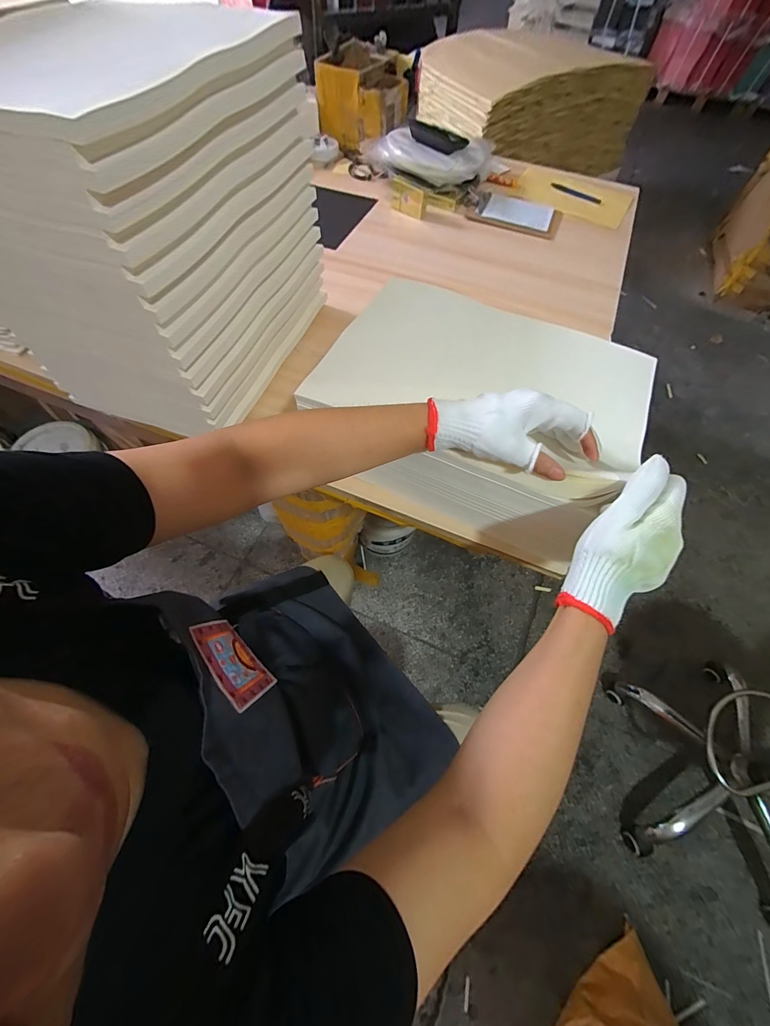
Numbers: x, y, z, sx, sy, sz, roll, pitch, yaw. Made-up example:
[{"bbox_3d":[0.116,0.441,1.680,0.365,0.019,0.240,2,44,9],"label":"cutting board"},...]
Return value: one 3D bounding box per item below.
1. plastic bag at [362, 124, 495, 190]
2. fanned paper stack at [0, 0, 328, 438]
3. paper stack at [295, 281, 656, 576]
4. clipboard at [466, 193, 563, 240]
[{"bbox_3d":[0.113,-0.910,0.952,0.294,0.076,0.205,19,62,7],"label":"plastic bag"},{"bbox_3d":[-0.289,-0.366,0.487,0.267,0.320,0.374,18,62,7],"label":"fanned paper stack"},{"bbox_3d":[0.108,-0.130,0.484,0.336,0.168,0.252,23,65,11],"label":"paper stack"},{"bbox_3d":[0.319,-0.731,0.900,0.216,0.018,0.130,16,64,8],"label":"clipboard"}]

